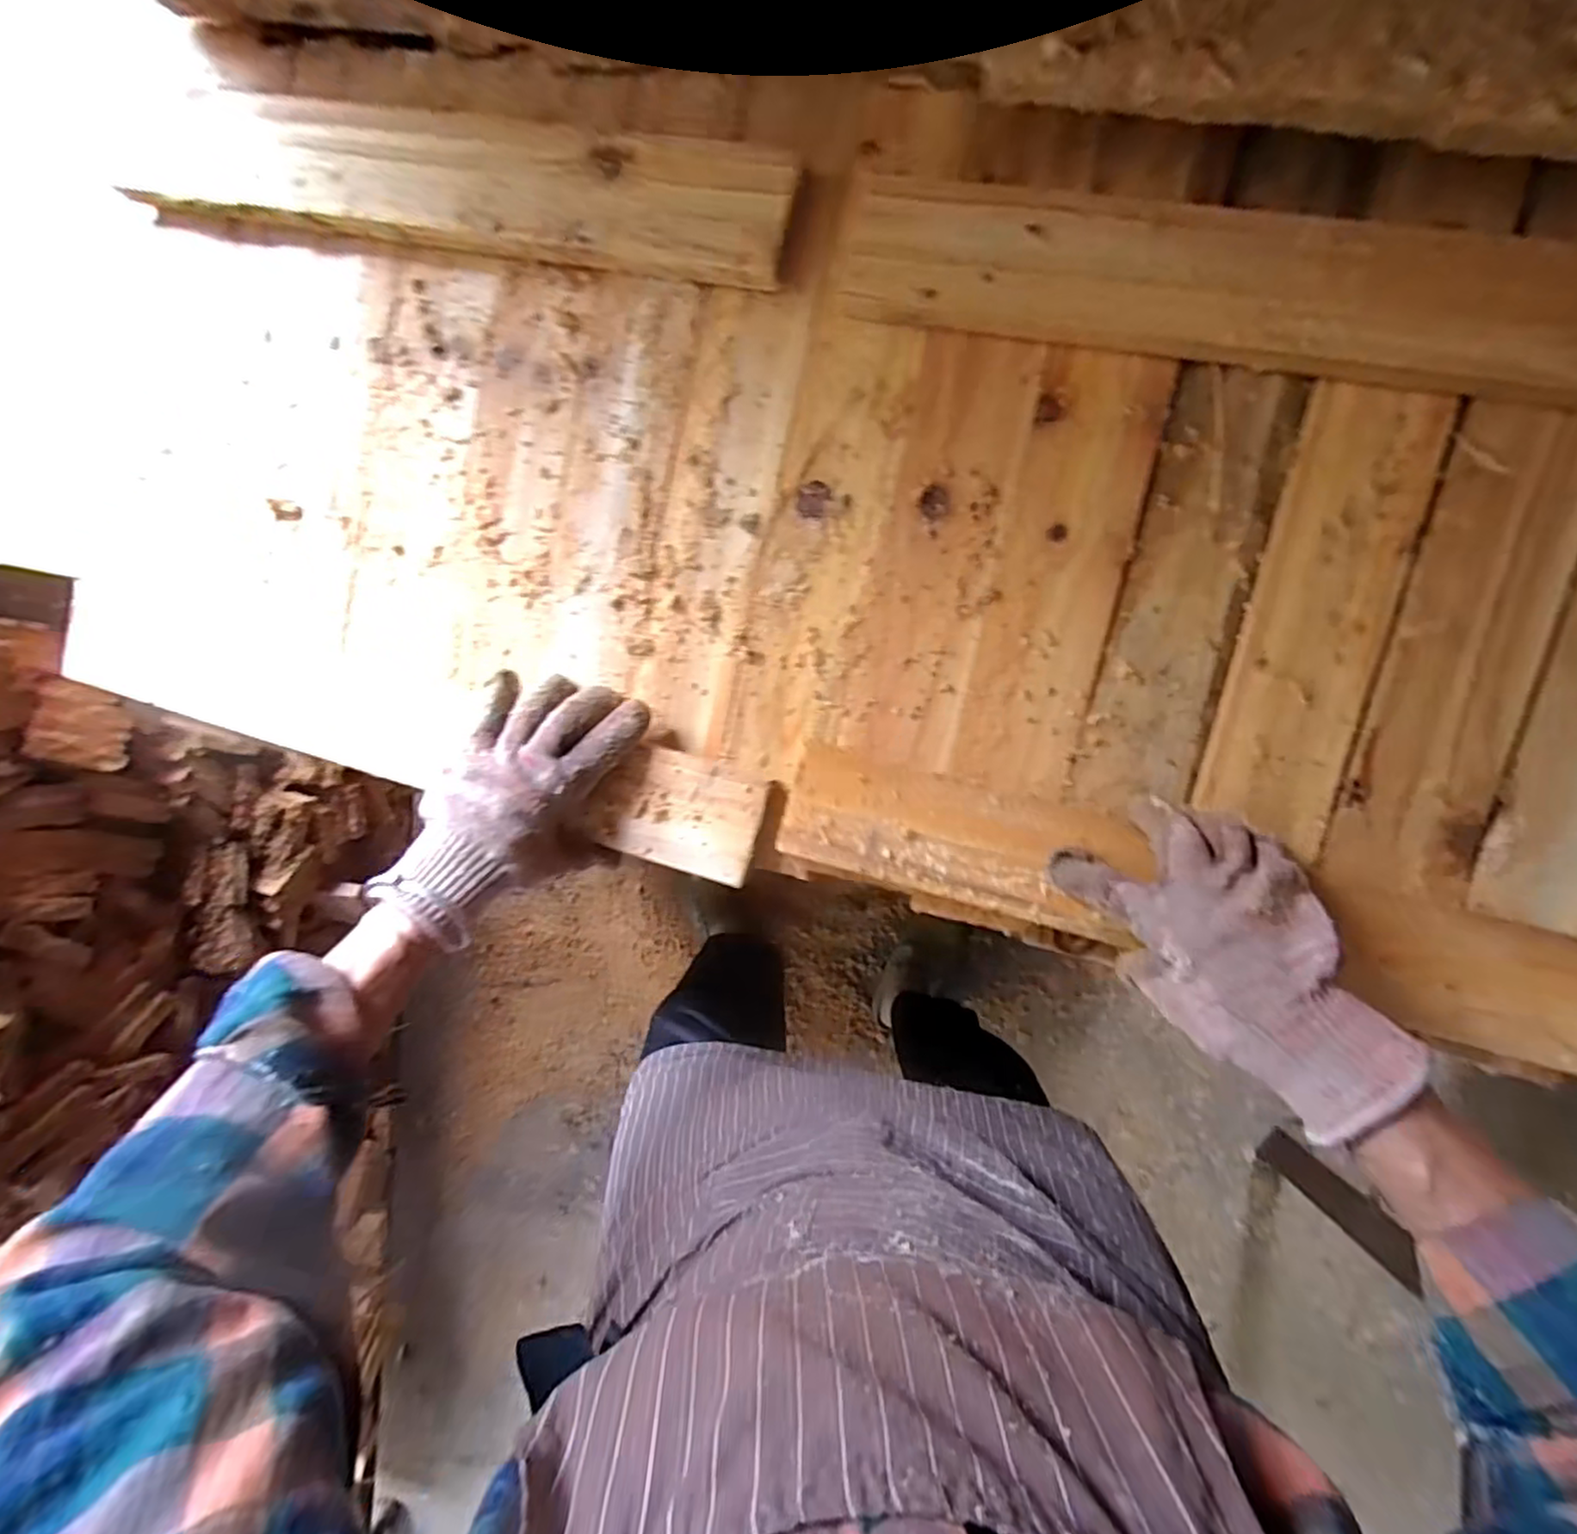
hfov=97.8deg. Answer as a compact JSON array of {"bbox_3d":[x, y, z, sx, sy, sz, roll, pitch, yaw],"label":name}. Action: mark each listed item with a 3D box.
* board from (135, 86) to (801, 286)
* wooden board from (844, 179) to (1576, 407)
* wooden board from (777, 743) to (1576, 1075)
[{"bbox_3d":[-0.217,-0.385,0.449,0.452,0.025,0.087,14,95,8],"label":"board"},{"bbox_3d":[0.271,-0.255,0.366,0.477,0.027,0.070,13,103,9],"label":"wooden board"},{"bbox_3d":[0.241,0.080,0.400,0.493,0.027,0.073,13,95,7],"label":"wooden board"}]

